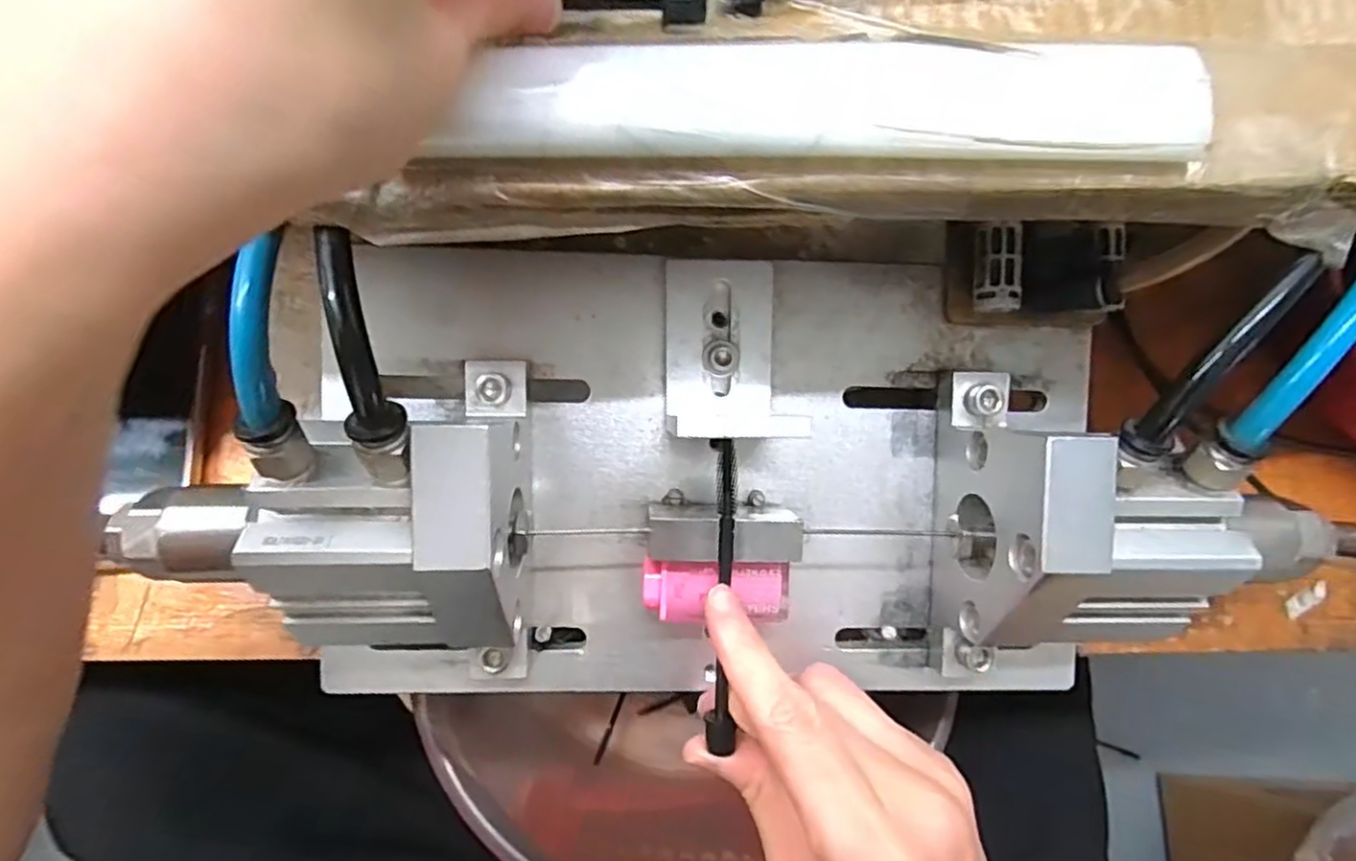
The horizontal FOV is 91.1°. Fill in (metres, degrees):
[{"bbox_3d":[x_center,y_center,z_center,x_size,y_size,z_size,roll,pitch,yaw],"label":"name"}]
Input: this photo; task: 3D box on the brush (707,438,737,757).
[{"bbox_3d":[0.015,0.051,0.210,0.008,0.004,0.095,2,90,-2],"label":"brush"}]

